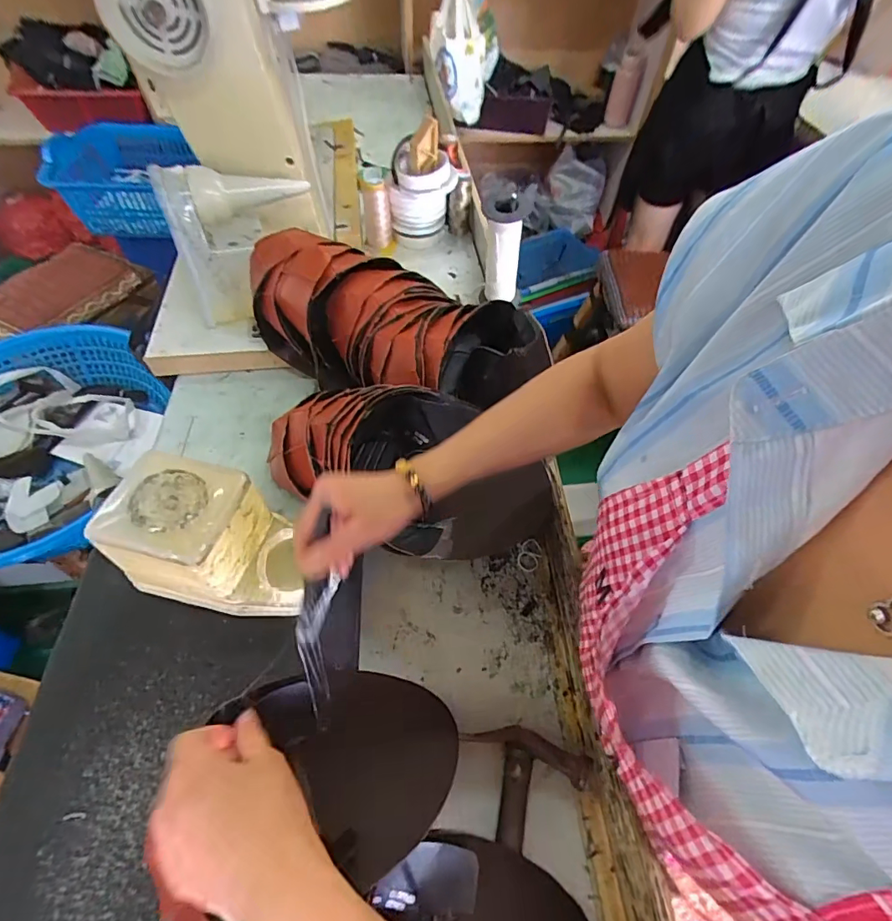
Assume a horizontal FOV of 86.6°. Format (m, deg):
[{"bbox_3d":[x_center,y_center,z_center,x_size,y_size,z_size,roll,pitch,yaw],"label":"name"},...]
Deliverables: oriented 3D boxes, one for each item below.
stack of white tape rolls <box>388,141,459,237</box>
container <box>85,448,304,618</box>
[{"bbox_3d":[-0.039,-0.465,0.827,0.111,0.113,0.113,2,54,-2],"label":"stack of white tape rolls"},{"bbox_3d":[-0.225,0.076,0.472,0.186,0.111,0.110,12,54,6],"label":"container"}]

